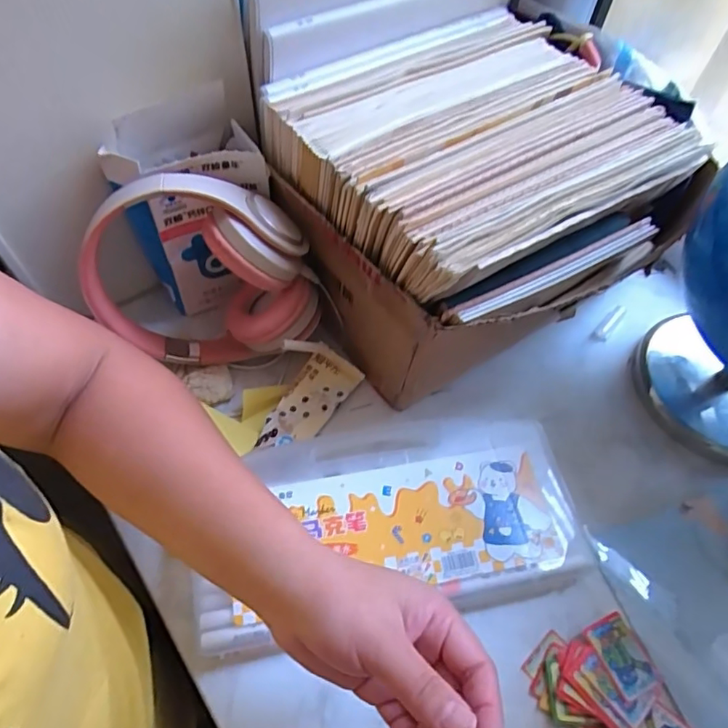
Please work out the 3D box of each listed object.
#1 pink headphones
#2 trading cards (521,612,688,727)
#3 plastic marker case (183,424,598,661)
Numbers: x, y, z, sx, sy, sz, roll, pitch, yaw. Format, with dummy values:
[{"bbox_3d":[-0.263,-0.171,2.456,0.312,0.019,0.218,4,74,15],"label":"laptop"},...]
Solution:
[{"bbox_3d":[-0.124,-0.075,0.443,0.169,0.153,0.097,10,58,3],"label":"pink headphones"},{"bbox_3d":[0.167,0.226,0.363,0.081,0.016,0.097,-25,63,-17],"label":"trading cards"},{"bbox_3d":[0.024,0.118,0.414,0.286,0.031,0.138,-7,59,-7],"label":"plastic marker case"}]

